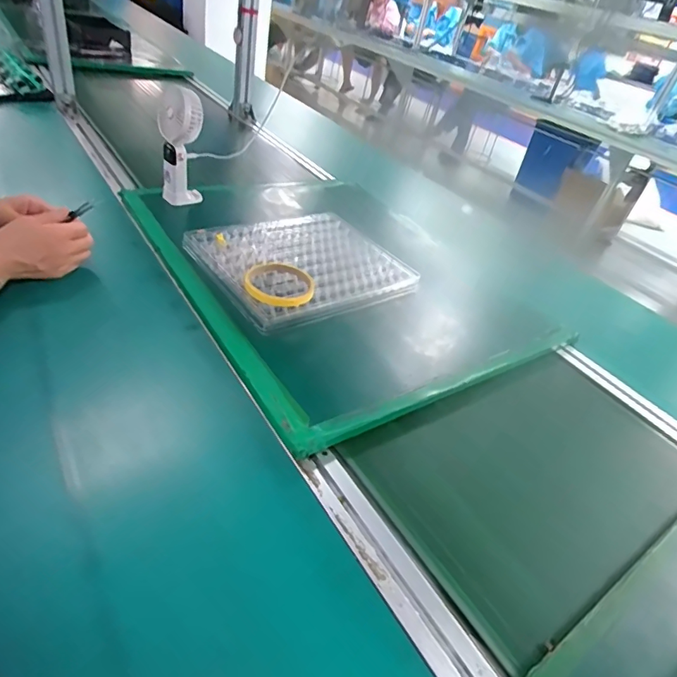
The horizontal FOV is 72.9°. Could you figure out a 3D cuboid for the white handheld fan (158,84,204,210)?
[{"bbox_3d":[-0.258,-0.310,0.750,0.072,0.176,0.078,-2,41,-20],"label":"white handheld fan"}]

